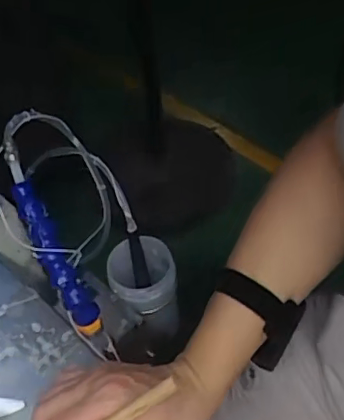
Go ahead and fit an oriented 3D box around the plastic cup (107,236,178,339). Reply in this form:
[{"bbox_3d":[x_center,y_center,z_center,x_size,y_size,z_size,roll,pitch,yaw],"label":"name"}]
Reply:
[{"bbox_3d":[-0.029,0.099,0.637,0.073,0.116,0.081,-14,47,-9],"label":"plastic cup"}]

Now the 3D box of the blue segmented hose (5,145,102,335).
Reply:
[{"bbox_3d":[-0.107,0.027,0.483,0.027,0.039,0.178,-26,92,-19],"label":"blue segmented hose"}]

